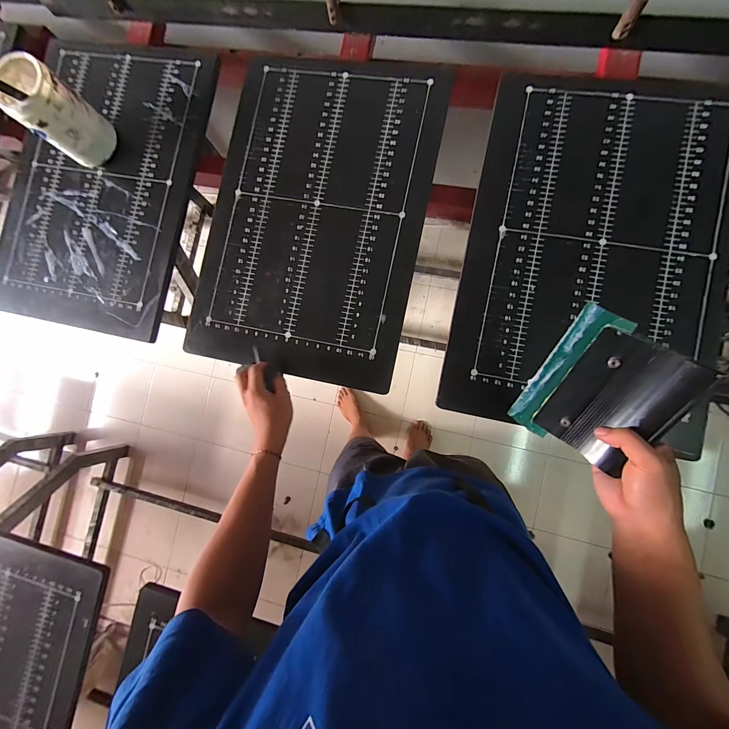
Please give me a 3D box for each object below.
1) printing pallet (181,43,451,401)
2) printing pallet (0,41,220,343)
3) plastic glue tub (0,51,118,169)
[{"bbox_3d":[-0.088,-0.280,0.573,0.387,0.016,0.594,11,86,8],"label":"printing pallet"},{"bbox_3d":[-0.547,-0.370,0.640,0.392,0.030,0.582,11,86,8],"label":"printing pallet"},{"bbox_3d":[-0.551,-0.449,0.562,0.092,0.162,0.096,-1,85,7],"label":"plastic glue tub"}]

